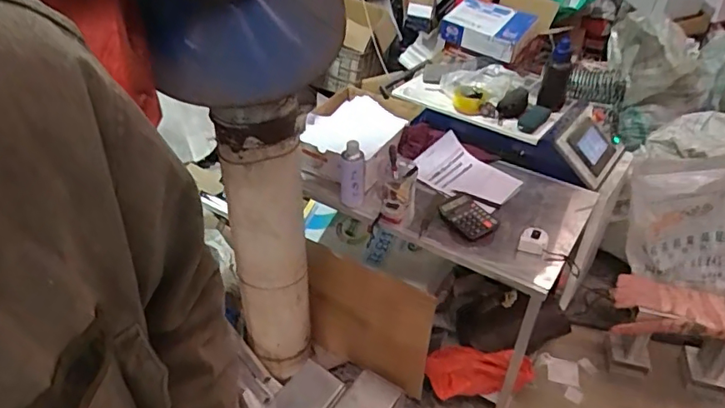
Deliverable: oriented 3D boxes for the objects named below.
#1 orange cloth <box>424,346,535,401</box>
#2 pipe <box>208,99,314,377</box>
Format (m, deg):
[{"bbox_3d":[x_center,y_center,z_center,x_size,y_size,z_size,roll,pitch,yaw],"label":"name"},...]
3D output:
[{"bbox_3d":[0.331,0.469,1.476,0.291,0.111,0.110,2,36,1],"label":"orange cloth"},{"bbox_3d":[-0.232,0.126,1.399,0.191,0.802,0.148,0,36,-1],"label":"pipe"}]

